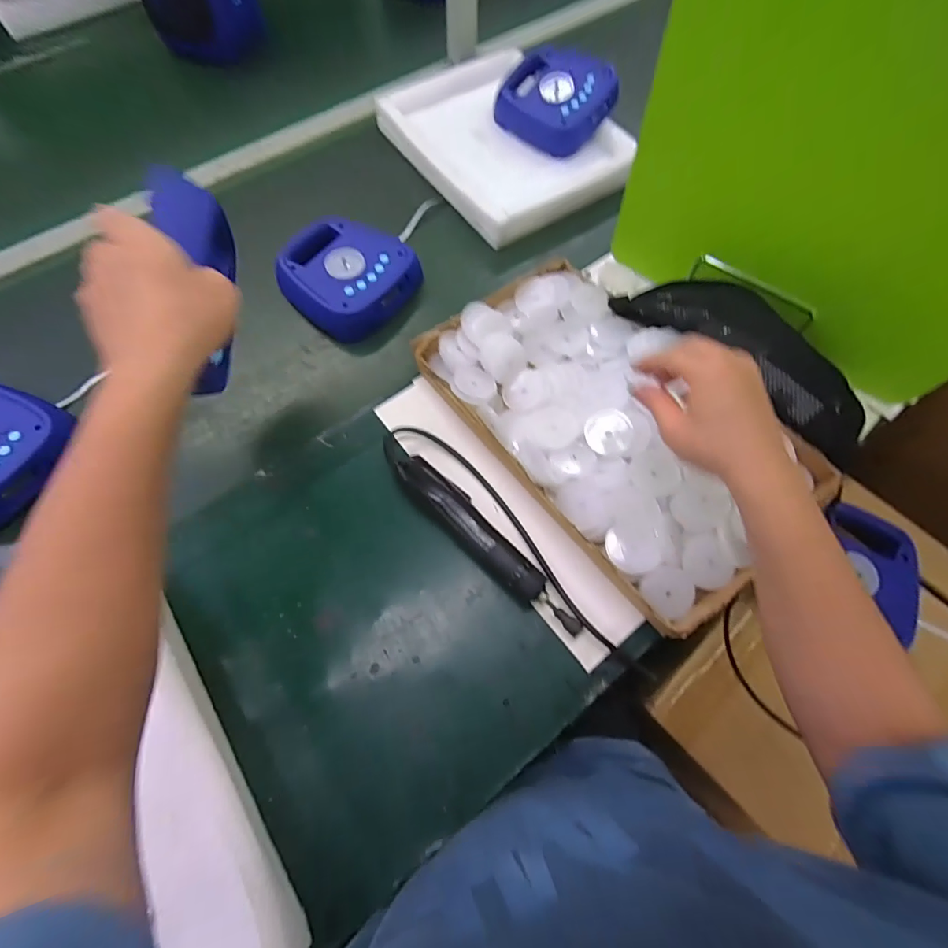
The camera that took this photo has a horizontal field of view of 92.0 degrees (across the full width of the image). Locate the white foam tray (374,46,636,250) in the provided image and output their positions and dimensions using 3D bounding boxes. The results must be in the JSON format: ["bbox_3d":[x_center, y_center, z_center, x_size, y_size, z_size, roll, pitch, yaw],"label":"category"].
[{"bbox_3d":[0.050,-0.528,0.727,0.274,0.049,0.351,-33,73,-11],"label":"white foam tray"}]

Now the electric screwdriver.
[{"bbox_3d":[0.011,0.068,0.471,0.039,0.032,0.241,-41,71,-18],"label":"electric screwdriver"}]

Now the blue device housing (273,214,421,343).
[{"bbox_3d":[-0.173,-0.270,0.629,0.175,0.056,0.153,35,68,15],"label":"blue device housing"}]

